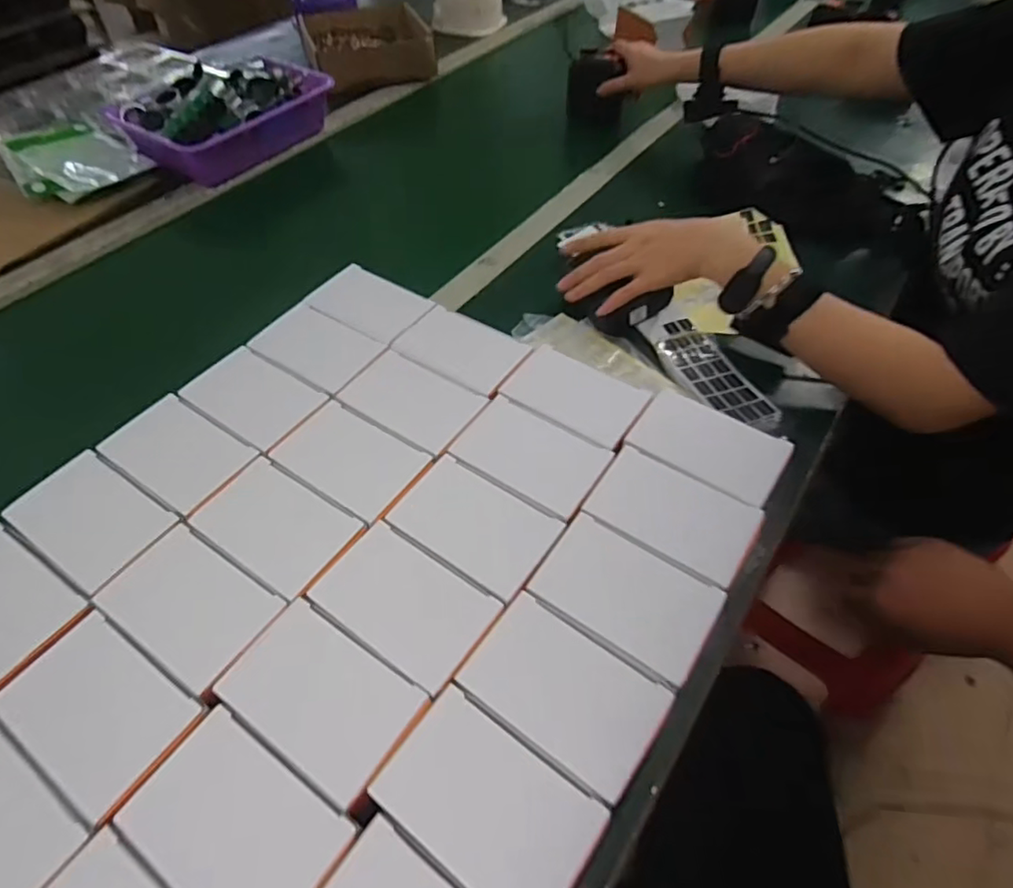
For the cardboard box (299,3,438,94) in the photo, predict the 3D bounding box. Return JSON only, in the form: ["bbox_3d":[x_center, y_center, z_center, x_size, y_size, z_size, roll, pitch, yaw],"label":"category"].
[{"bbox_3d":[-0.259,-0.723,1.109,0.212,0.078,0.255,-17,53,-13],"label":"cardboard box"}]

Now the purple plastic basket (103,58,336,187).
[{"bbox_3d":[-0.404,-0.487,0.886,0.282,0.082,0.181,-38,60,-26],"label":"purple plastic basket"}]

